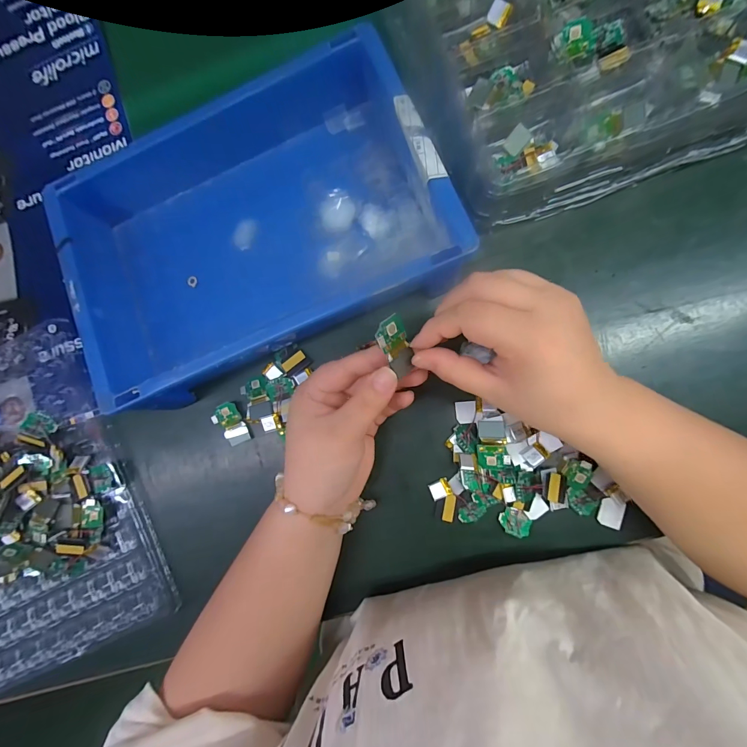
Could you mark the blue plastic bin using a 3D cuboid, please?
[{"bbox_3d":[-0.098,-0.118,0.310,0.301,0.080,0.204,-25,83,5],"label":"blue plastic bin"}]

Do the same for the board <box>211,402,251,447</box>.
[{"bbox_3d":[-0.129,0.046,0.324,0.024,0.005,0.039,-27,82,4],"label":"board"}]

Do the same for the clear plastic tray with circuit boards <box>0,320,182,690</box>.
[{"bbox_3d":[-0.349,0.121,0.328,0.244,0.035,0.302,-26,82,5],"label":"clear plastic tray with circuit boards"}]

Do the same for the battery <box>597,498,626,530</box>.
[{"bbox_3d":[0.190,0.112,0.285,0.018,0.004,0.021,17,88,8],"label":"battery"}]

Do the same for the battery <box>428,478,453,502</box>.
[{"bbox_3d":[0.056,0.097,0.301,0.017,0.004,0.014,-23,83,5],"label":"battery"}]

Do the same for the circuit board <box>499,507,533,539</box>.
[{"bbox_3d":[0.116,0.121,0.293,0.025,0.004,0.020,20,88,9],"label":"circuit board"}]

